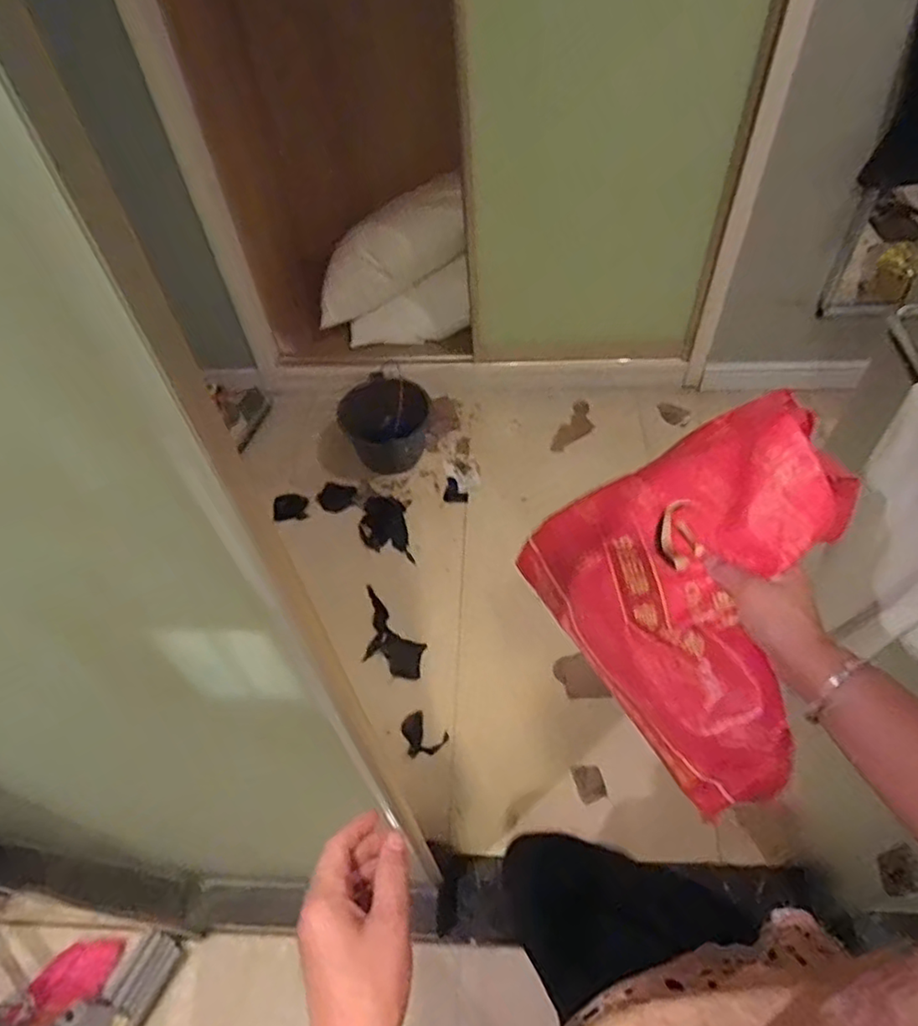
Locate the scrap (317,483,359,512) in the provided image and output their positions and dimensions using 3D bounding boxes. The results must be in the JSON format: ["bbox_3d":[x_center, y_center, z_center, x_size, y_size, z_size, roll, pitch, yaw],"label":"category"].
[{"bbox_3d":[-0.360,-0.044,1.855,0.105,0.008,0.093,13,56,11],"label":"scrap"}]

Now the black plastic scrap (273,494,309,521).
[{"bbox_3d":[-0.489,-0.019,1.845,0.099,0.021,0.098,-9,43,-4],"label":"black plastic scrap"}]

